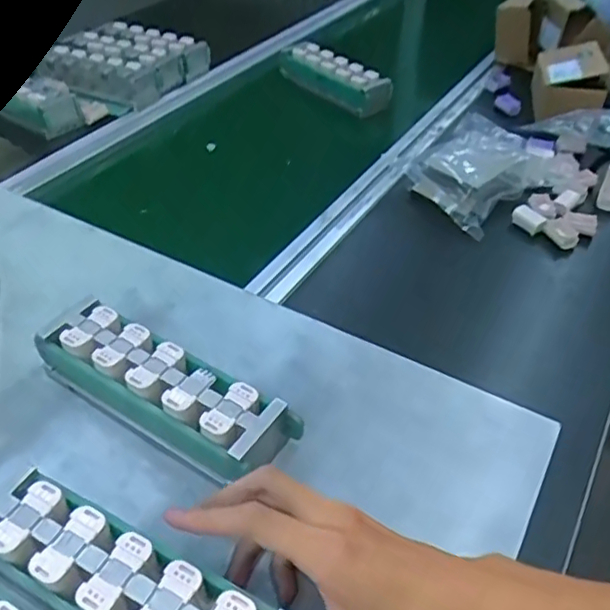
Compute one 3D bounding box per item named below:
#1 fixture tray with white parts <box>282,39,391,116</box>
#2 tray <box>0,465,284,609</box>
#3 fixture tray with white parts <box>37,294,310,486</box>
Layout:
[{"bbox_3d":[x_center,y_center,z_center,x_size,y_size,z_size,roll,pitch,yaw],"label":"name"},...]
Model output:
[{"bbox_3d":[0.037,-0.354,0.931,0.070,0.034,0.219,-33,53,-29],"label":"fixture tray with white parts"},{"bbox_3d":[-0.097,0.156,0.341,0.189,0.048,0.066,20,48,20],"label":"tray"},{"bbox_3d":[-0.102,0.062,0.441,0.196,0.048,0.057,25,48,24],"label":"fixture tray with white parts"}]

